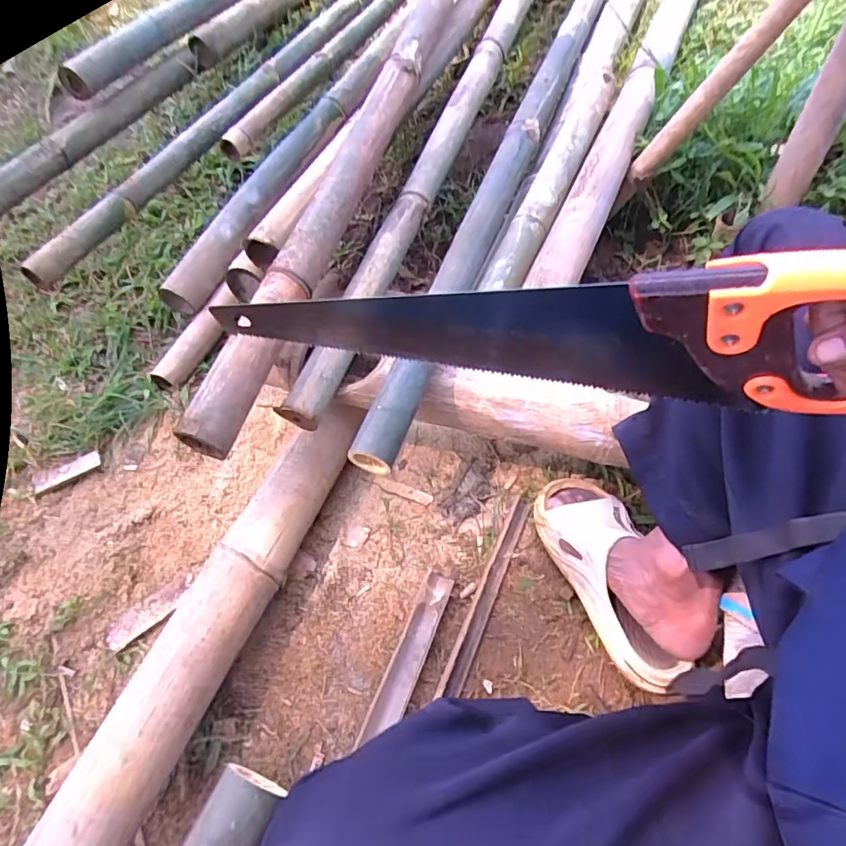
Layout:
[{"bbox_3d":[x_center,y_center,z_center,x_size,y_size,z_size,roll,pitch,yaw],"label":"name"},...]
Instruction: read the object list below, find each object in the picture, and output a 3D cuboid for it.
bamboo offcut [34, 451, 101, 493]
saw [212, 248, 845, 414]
[{"bbox_3d":[-0.539,0.072,0.768,0.091,0.004,0.029,-28,74,-20],"label":"bamboo offcut"},{"bbox_3d":[0.054,-0.061,0.372,0.472,0.113,0.024,5,55,24],"label":"saw"}]

